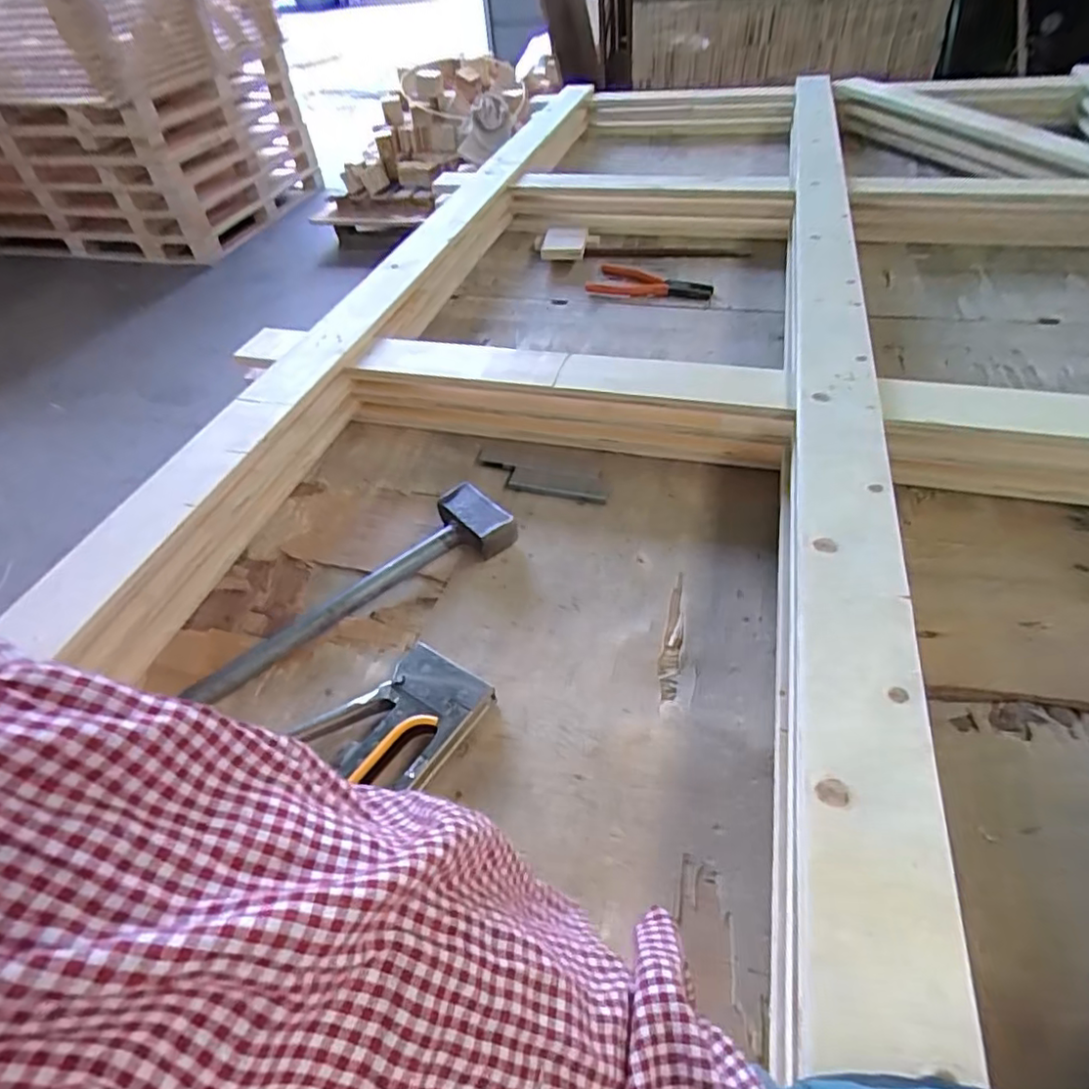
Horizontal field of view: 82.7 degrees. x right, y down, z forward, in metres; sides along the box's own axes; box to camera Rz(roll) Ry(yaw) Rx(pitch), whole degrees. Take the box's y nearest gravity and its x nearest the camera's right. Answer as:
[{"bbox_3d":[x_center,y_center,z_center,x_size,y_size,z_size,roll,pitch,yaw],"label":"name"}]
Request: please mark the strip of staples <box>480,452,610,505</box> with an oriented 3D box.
[{"bbox_3d":[-0.003,-0.075,0.679,0.155,0.008,0.053,11,48,16],"label":"strip of staples"}]

